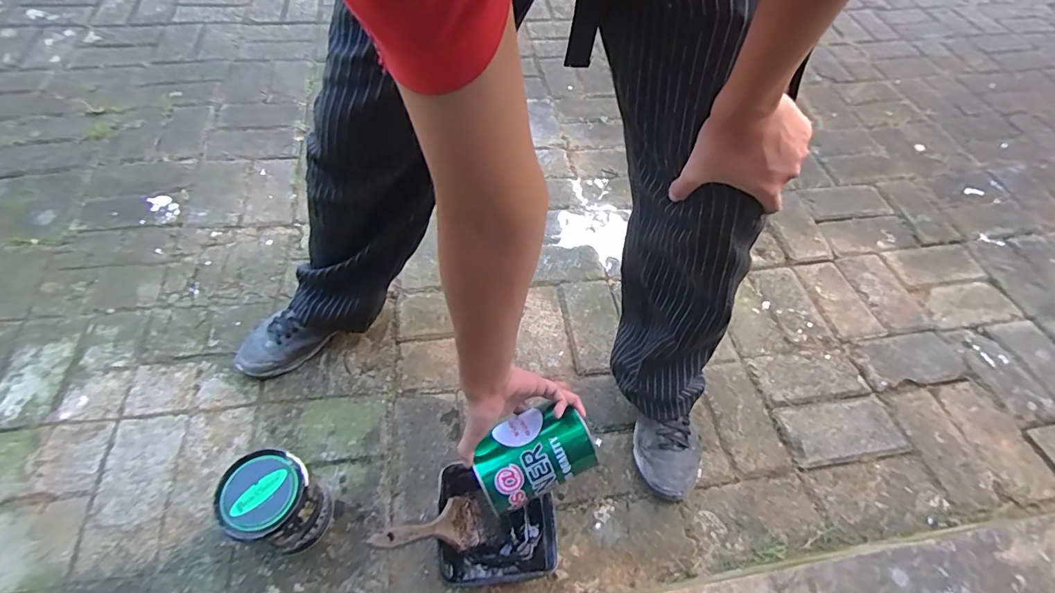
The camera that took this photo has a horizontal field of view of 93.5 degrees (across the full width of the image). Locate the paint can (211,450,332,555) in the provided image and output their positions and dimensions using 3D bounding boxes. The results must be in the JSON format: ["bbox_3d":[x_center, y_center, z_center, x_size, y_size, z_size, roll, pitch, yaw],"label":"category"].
[{"bbox_3d":[-0.331,0.279,0.663,0.103,0.137,0.105,4,56,-5],"label":"paint can"}]

